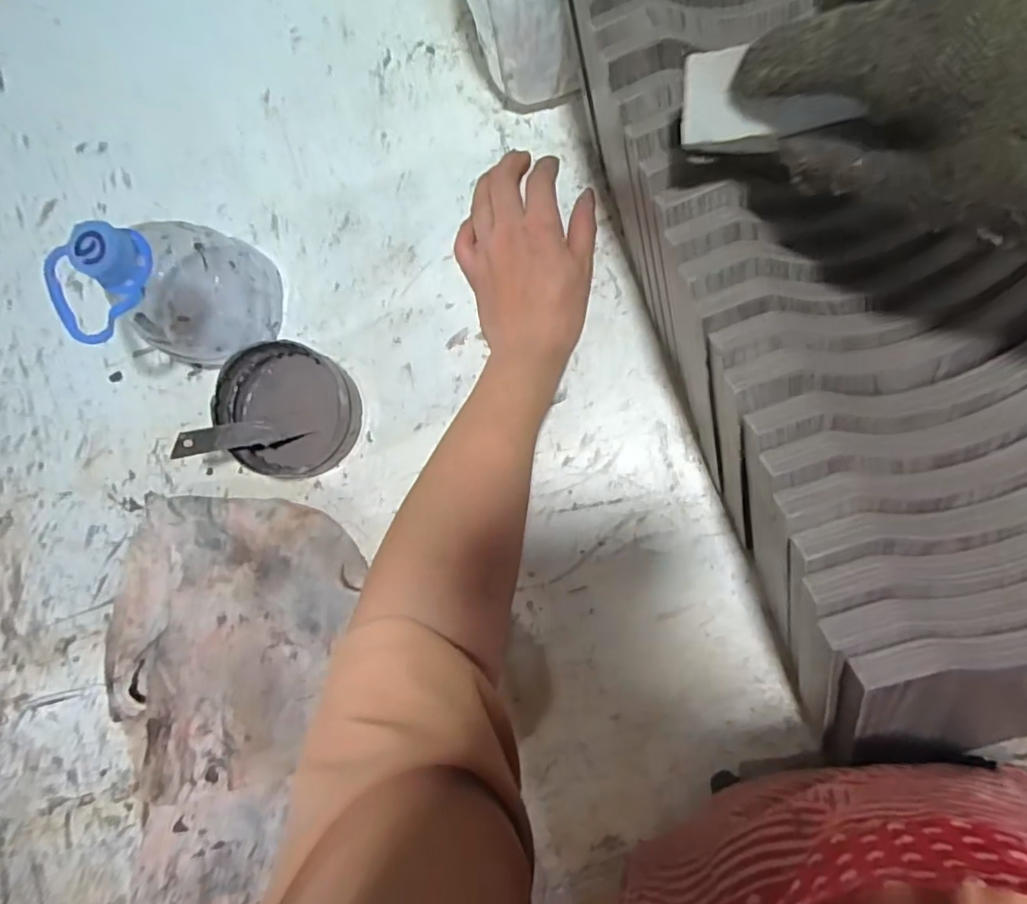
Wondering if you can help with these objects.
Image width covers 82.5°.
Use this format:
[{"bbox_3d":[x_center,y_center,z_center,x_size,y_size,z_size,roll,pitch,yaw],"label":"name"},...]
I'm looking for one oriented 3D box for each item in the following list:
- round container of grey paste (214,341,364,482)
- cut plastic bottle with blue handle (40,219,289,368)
[{"bbox_3d":[-0.157,-0.029,0.412,0.092,0.043,0.087,-1,84,7],"label":"round container of grey paste"},{"bbox_3d":[-0.232,-0.117,0.388,0.098,0.127,0.079,-26,82,4],"label":"cut plastic bottle with blue handle"}]

